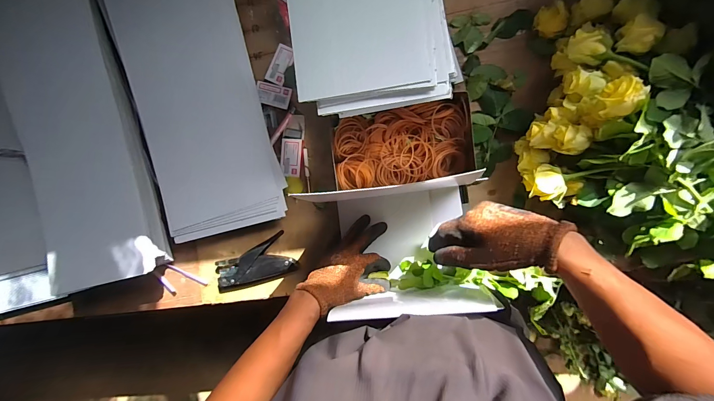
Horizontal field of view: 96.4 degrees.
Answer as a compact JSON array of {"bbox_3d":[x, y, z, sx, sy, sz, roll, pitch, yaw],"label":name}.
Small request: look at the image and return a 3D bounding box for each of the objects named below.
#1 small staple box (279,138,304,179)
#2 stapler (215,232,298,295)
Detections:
[{"bbox_3d":[-0.118,-0.077,0.574,0.038,0.012,0.067,6,96,8],"label":"small staple box"},{"bbox_3d":[-0.197,0.124,0.598,0.157,0.027,0.075,-22,92,10],"label":"stapler"}]

